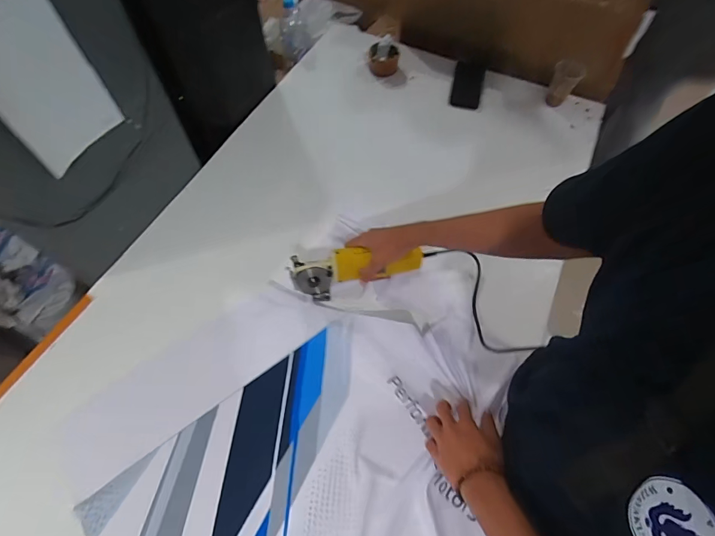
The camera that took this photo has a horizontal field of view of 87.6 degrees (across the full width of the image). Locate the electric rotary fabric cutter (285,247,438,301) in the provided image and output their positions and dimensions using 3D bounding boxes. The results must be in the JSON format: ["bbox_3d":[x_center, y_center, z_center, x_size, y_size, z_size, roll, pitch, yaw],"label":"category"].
[{"bbox_3d":[-0.003,-0.003,0.684,0.236,0.080,0.066,-8,58,-10],"label":"electric rotary fabric cutter"}]

